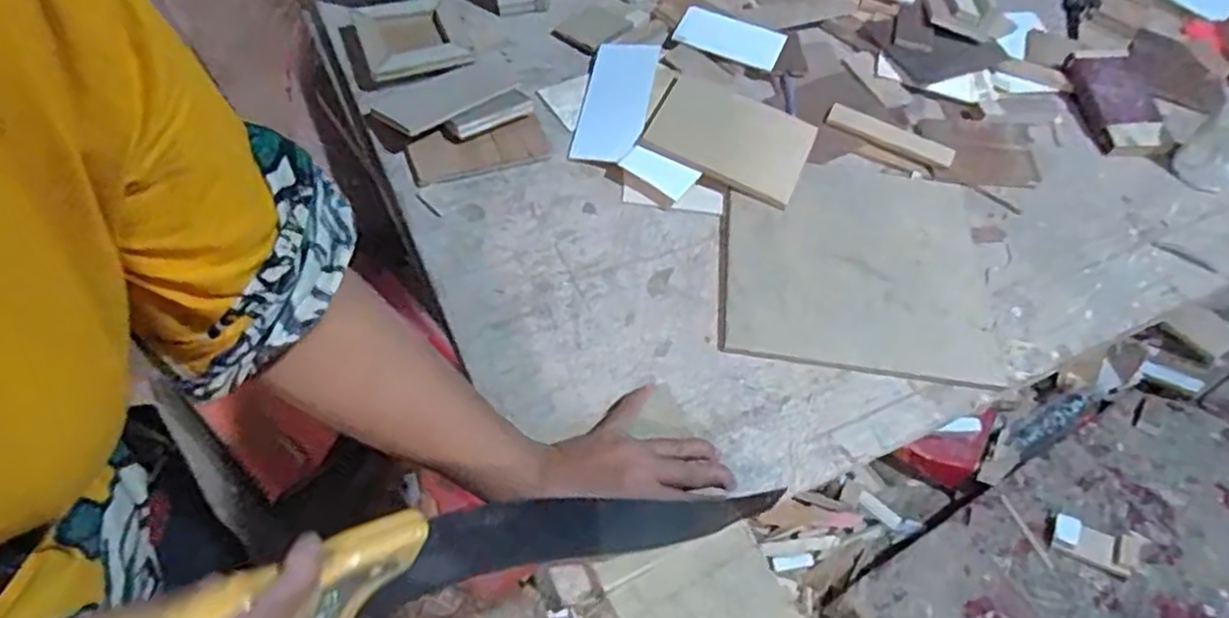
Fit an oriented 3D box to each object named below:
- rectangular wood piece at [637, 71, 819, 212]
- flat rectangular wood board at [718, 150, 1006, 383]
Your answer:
[{"bbox_3d":[0.119,-0.179,0.720,0.162,0.016,0.124,24,59,13],"label":"rectangular wood piece"},{"bbox_3d":[0.222,-0.053,0.652,0.238,0.017,0.240,5,55,3],"label":"flat rectangular wood board"}]

